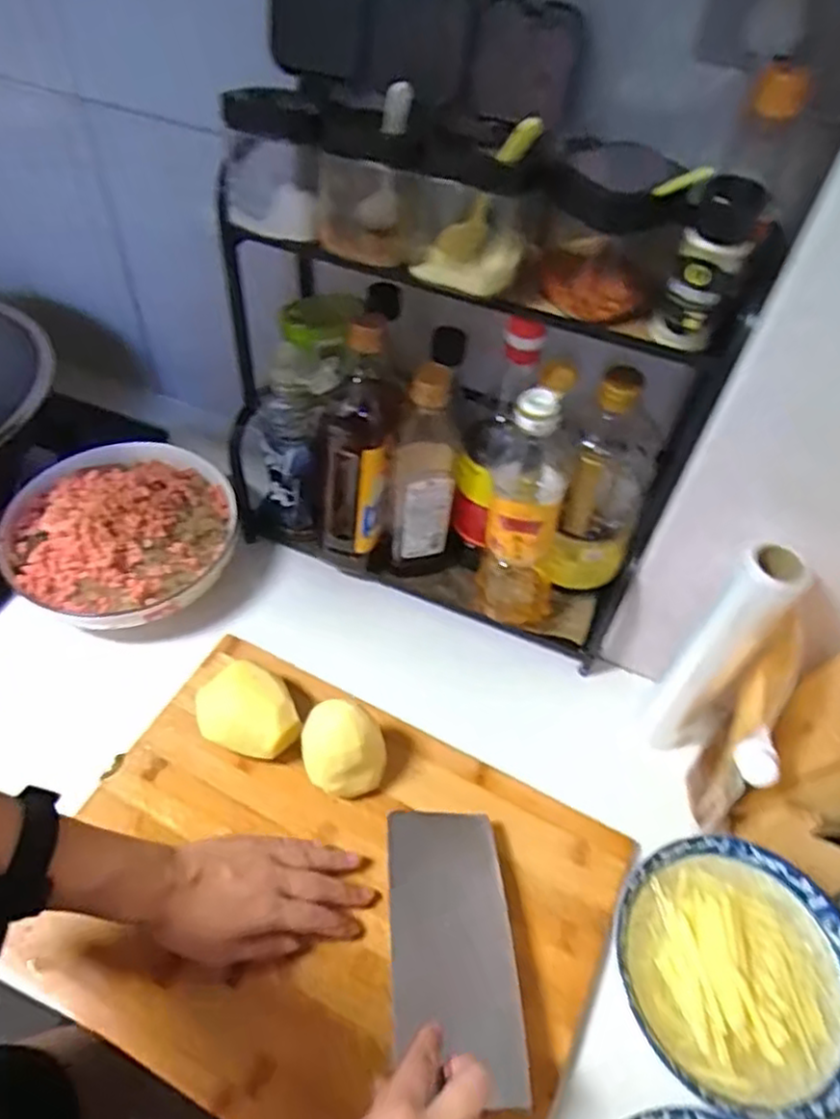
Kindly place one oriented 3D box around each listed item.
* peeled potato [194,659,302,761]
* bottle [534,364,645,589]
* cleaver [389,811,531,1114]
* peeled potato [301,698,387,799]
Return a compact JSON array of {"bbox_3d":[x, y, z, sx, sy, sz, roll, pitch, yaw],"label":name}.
[{"bbox_3d":[-0.147,0.133,0.604,0.091,0.064,0.060,26,54,14],"label":"peeled potato"},{"bbox_3d":[0.164,-0.053,0.626,0.070,0.226,0.061,26,54,14],"label":"bottle"},{"bbox_3d":[0.022,0.313,0.453,0.087,0.025,0.310,4,41,-3],"label":"cleaver"},{"bbox_3d":[-0.062,0.158,0.580,0.064,0.085,0.054,-2,52,-7],"label":"peeled potato"}]

